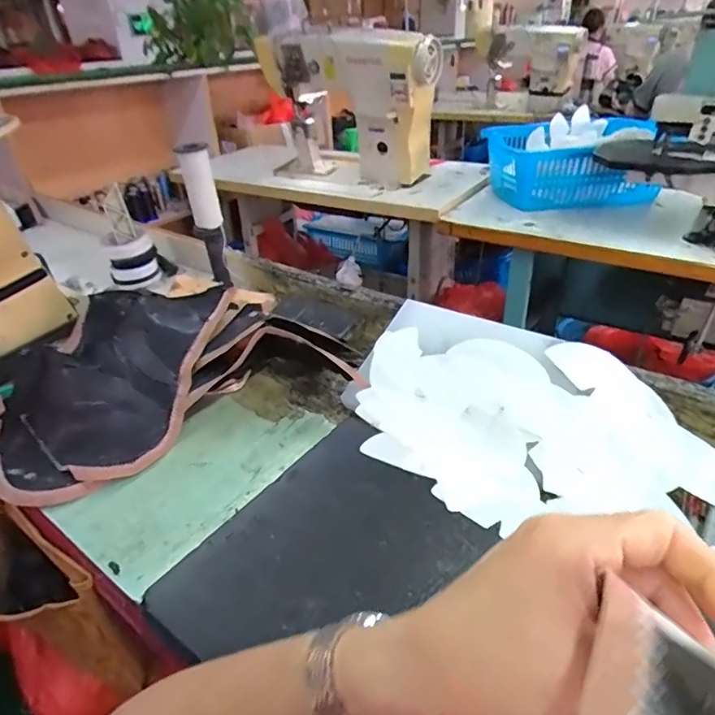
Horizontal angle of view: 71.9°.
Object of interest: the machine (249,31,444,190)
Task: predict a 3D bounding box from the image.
[{"bbox_3d":[-0.032,-0.852,1.673,0.660,0.411,0.262,27,44,38],"label":"machine"}]

